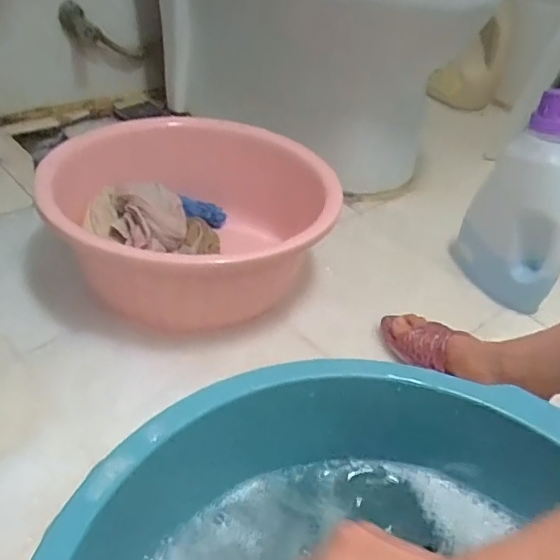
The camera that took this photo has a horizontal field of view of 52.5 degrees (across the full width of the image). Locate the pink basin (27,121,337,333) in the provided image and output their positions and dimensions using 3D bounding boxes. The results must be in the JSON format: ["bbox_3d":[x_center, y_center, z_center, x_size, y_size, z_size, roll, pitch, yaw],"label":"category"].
[{"bbox_3d":[-0.101,-0.074,0.765,0.328,0.149,0.336,4,38,-3],"label":"pink basin"}]

